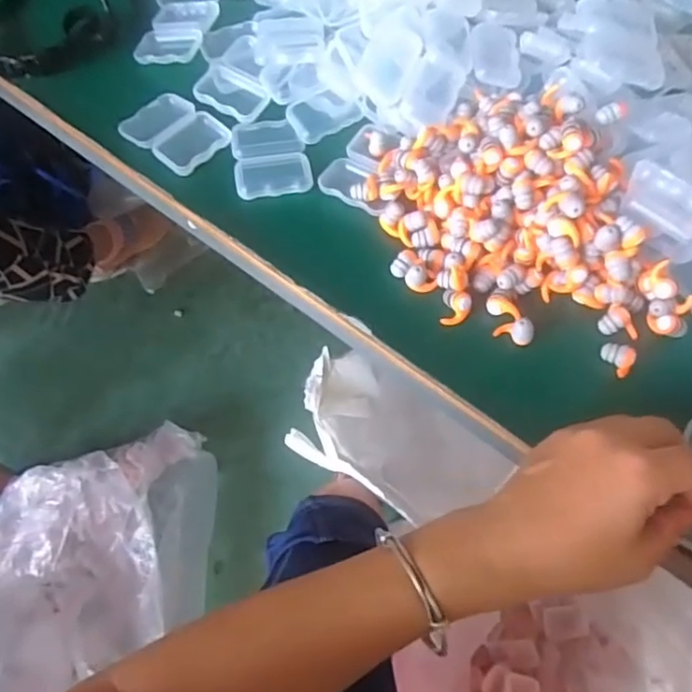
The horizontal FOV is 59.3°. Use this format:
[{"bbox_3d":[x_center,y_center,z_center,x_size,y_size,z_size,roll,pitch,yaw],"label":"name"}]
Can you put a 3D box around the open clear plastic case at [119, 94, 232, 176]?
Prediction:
[{"bbox_3d":[-0.131,-0.164,0.468,0.076,0.012,0.060,40,68,19],"label":"open clear plastic case"}]

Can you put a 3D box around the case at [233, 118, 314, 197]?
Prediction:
[{"bbox_3d":[-0.057,-0.144,0.460,0.056,0.010,0.076,-8,61,-5],"label":"case"}]

